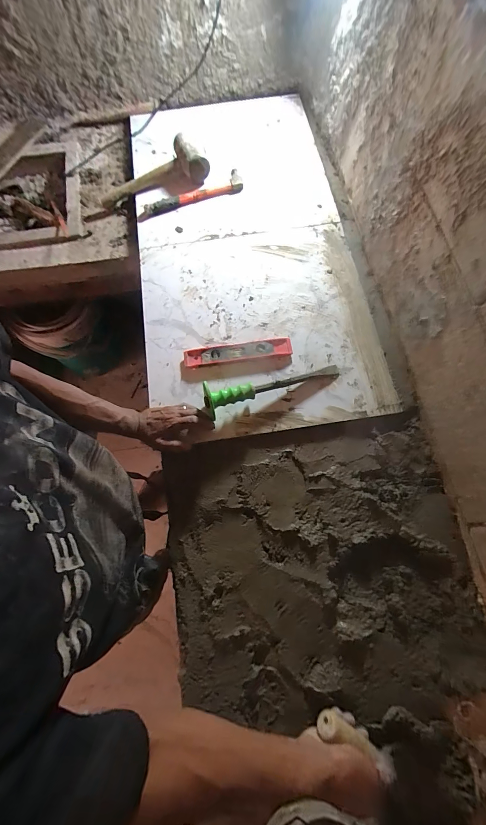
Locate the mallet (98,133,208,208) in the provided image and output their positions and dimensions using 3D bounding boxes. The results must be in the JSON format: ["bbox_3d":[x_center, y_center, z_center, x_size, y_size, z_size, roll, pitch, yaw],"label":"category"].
[{"bbox_3d":[-0.231,-0.602,0.824,0.292,0.077,0.079,-12,72,12],"label":"mallet"}]

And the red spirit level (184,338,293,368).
[{"bbox_3d":[-0.011,-0.126,0.685,0.223,0.019,0.041,-8,73,-1],"label":"red spirit level"}]

